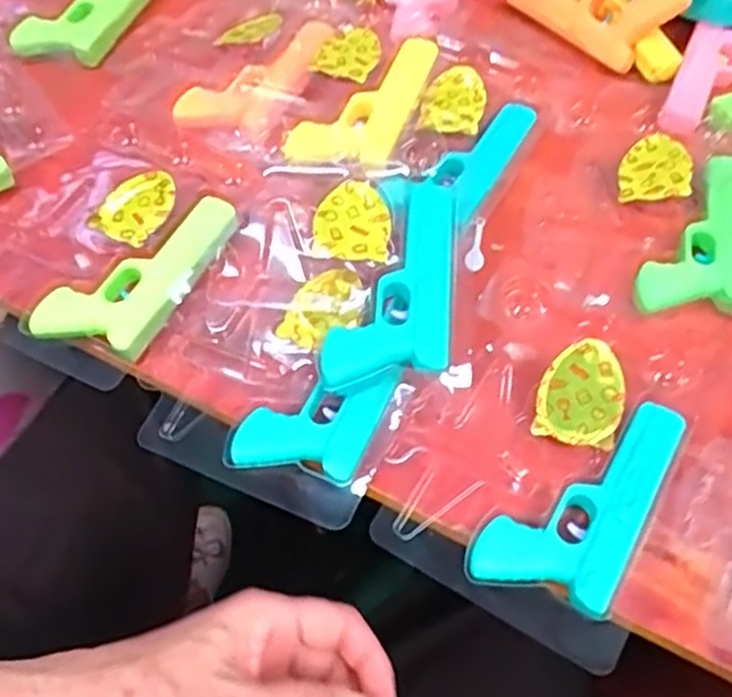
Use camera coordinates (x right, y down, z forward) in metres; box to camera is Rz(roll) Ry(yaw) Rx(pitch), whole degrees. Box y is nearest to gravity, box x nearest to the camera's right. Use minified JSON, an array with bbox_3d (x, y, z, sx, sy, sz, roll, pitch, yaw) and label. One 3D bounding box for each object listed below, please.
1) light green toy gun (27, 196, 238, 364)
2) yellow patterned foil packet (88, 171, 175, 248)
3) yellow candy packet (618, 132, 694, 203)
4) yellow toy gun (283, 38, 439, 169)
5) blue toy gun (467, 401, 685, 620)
[{"bbox_3d":[-0.124,-0.043,0.402,0.061,0.016,0.114,29,65,16],"label":"light green toy gun"},{"bbox_3d":[-0.131,-0.081,0.420,0.033,0.015,0.048,32,66,17],"label":"yellow patterned foil packet"},{"bbox_3d":[0.168,-0.106,0.425,0.039,0.005,0.047,-4,58,21],"label":"yellow candy packet"},{"bbox_3d":[0.001,-0.149,0.435,0.055,0.018,0.132,19,63,11],"label":"yellow toy gun"},{"bbox_3d":[0.100,0.068,0.338,0.060,0.015,0.117,29,65,16],"label":"blue toy gun"}]

